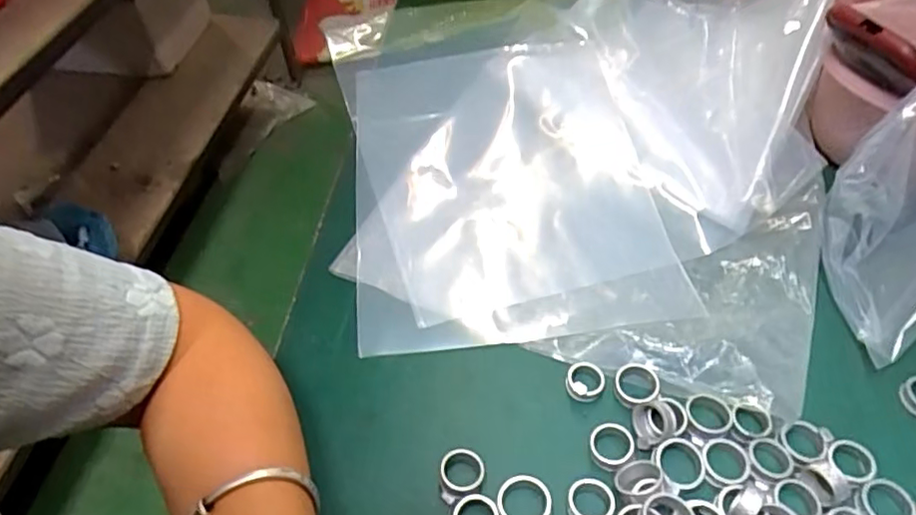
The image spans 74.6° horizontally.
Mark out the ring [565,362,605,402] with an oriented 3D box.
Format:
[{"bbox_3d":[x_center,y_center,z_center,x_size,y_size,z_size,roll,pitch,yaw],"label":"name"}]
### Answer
[{"bbox_3d":[0.076,0.073,0.357,0.022,0.007,0.026,18,53,16],"label":"ring"}]

